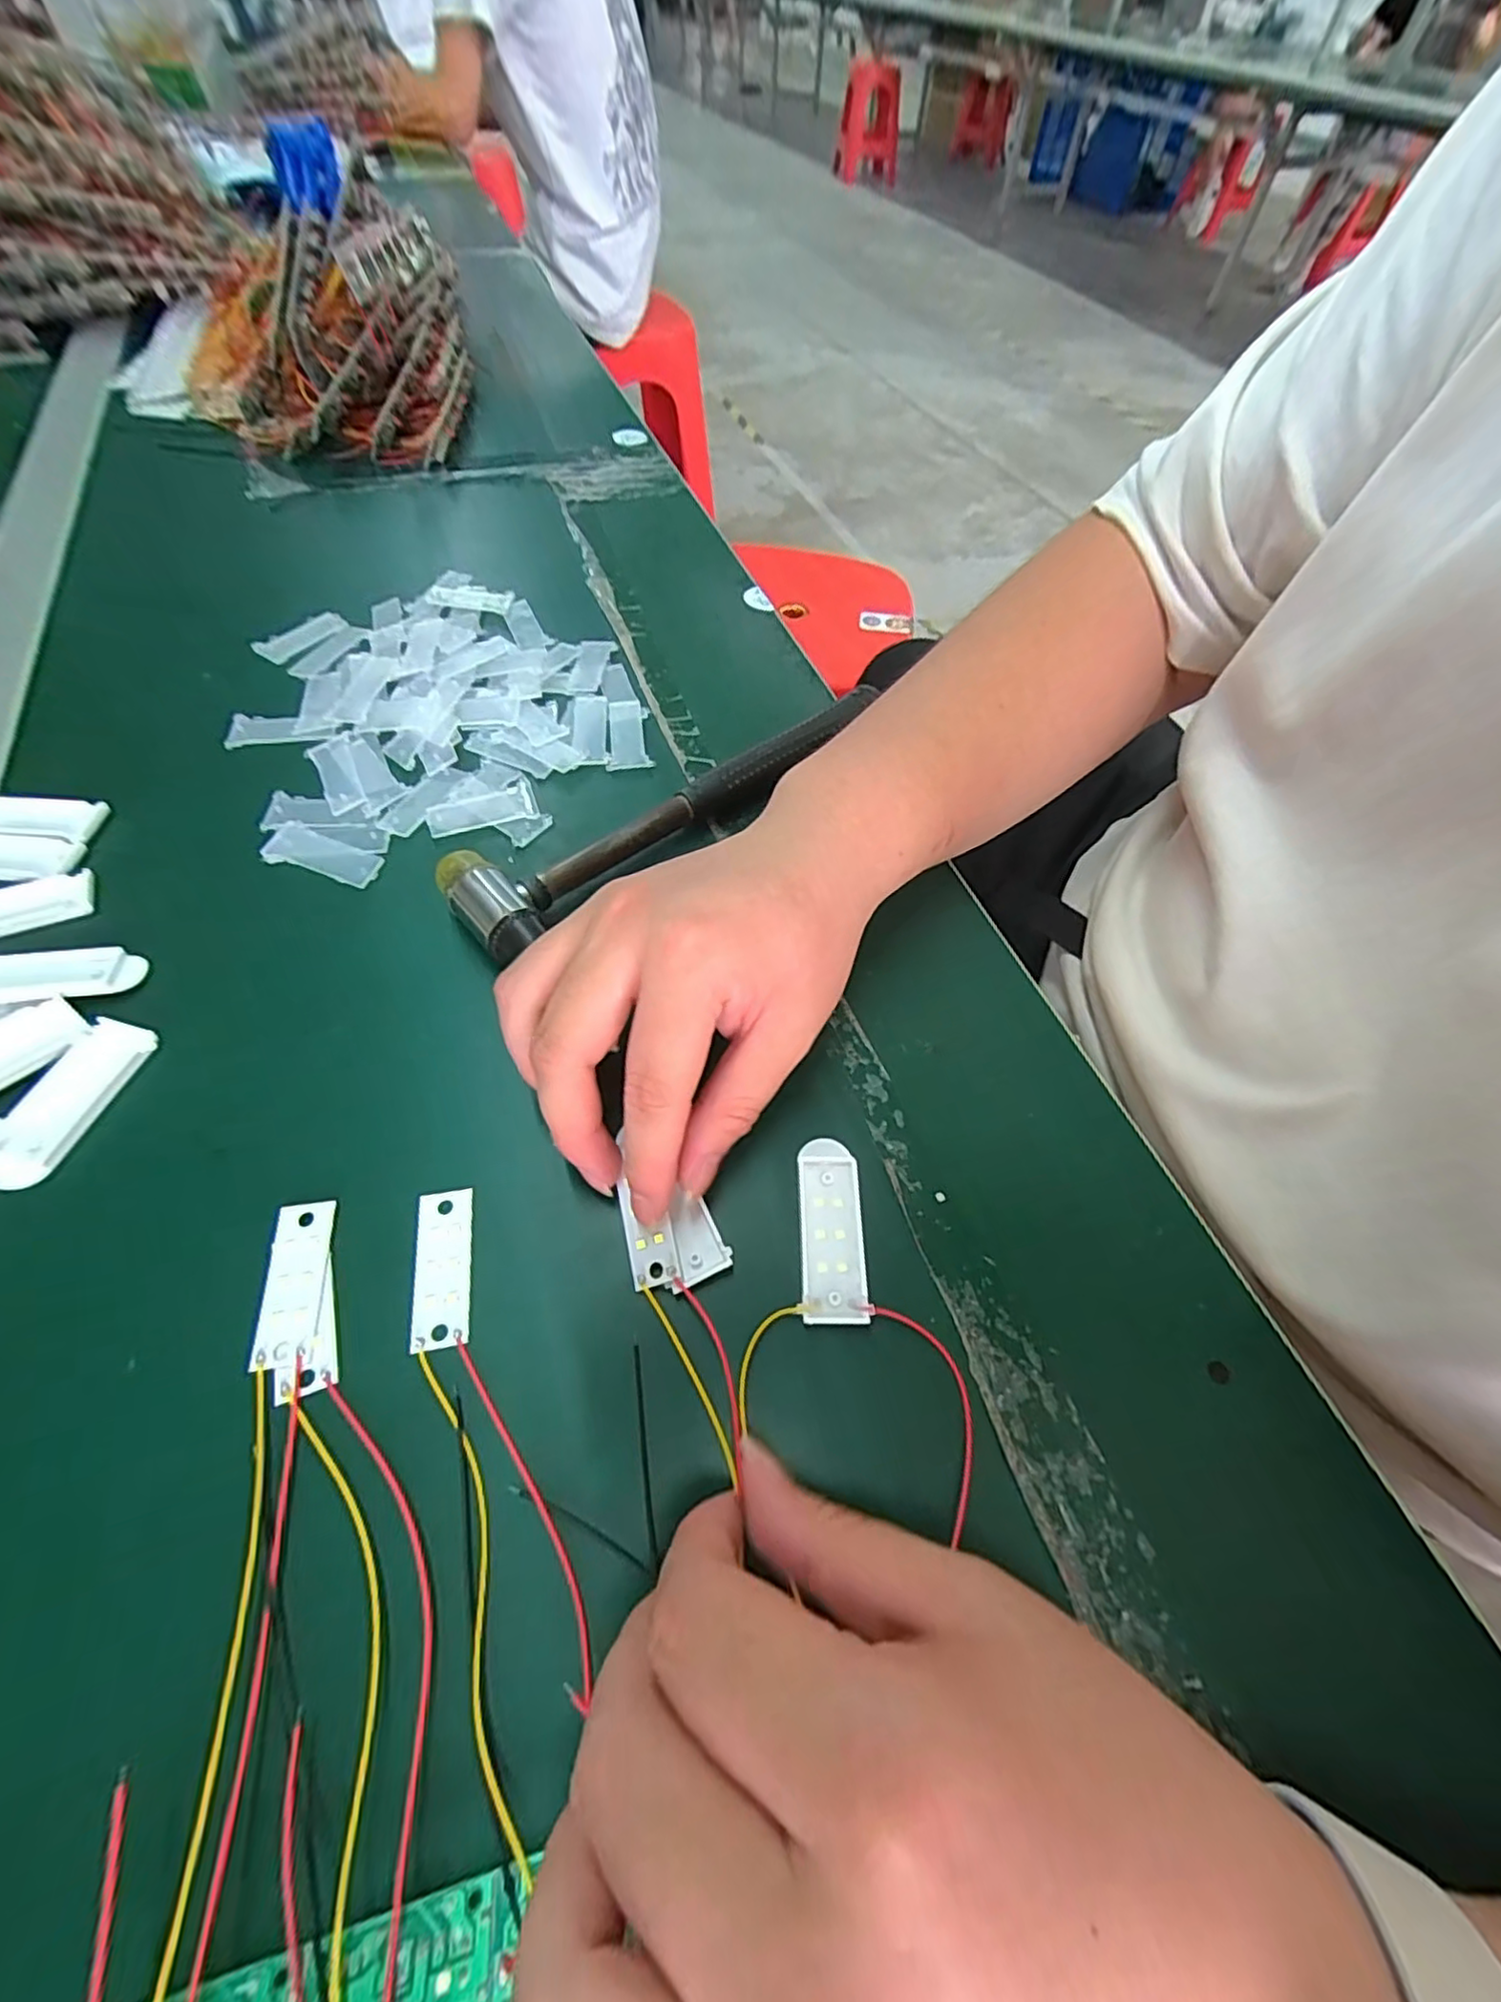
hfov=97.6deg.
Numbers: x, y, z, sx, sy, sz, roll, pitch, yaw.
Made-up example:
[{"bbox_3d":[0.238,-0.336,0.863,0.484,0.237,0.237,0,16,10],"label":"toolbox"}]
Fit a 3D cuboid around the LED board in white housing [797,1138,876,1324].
[{"bbox_3d":[0.026,0.073,0.214,0.020,0.006,0.057,1,59,-3],"label":"LED board in white housing"}]

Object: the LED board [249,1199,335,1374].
[{"bbox_3d":[-0.137,0.084,0.198,0.017,0.004,0.045,-6,60,-8],"label":"LED board"}]

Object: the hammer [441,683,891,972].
[{"bbox_3d":[-0.023,-0.092,0.300,0.231,0.024,0.055,-35,67,-22],"label":"hammer"}]

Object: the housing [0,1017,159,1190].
[{"bbox_3d":[-0.230,0.033,0.221,0.024,0.005,0.057,17,59,6],"label":"housing"}]

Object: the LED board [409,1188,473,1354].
[{"bbox_3d":[-0.095,0.081,0.202,0.017,0.004,0.046,-7,60,-8],"label":"LED board"}]

